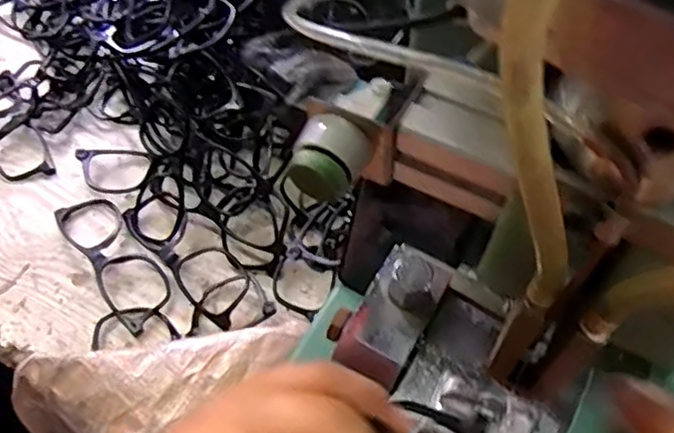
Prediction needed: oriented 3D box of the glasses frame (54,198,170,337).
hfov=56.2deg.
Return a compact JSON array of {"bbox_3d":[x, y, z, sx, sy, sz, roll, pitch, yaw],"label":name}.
[{"bbox_3d":[-0.184,0.031,0.520,0.049,0.015,0.141,-34,63,-20],"label":"glasses frame"}]

